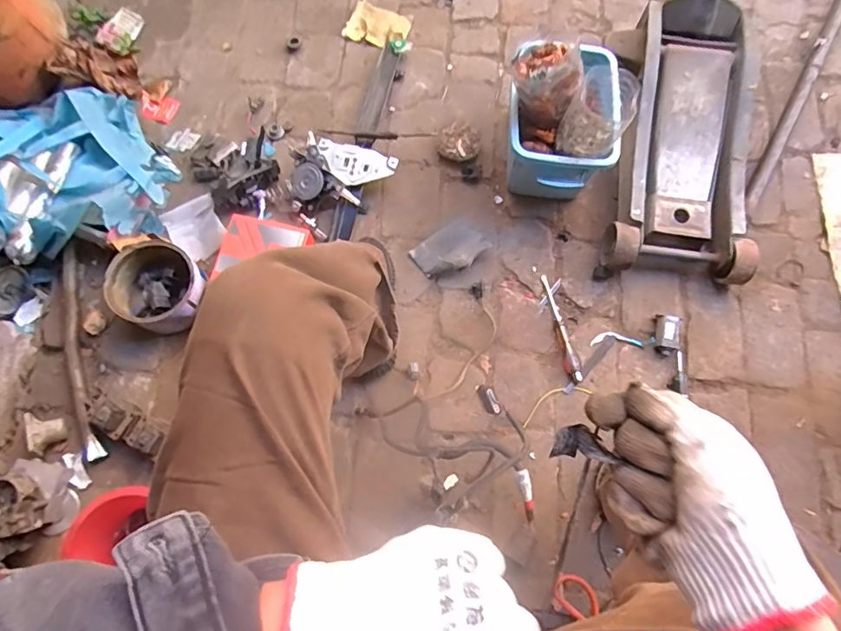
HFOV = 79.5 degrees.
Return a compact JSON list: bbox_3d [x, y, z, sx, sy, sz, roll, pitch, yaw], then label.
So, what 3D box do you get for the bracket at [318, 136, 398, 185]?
[{"bbox_3d":[-0.130,-0.306,1.018,0.158,0.024,0.087,16,71,-3],"label":"bracket"}]

